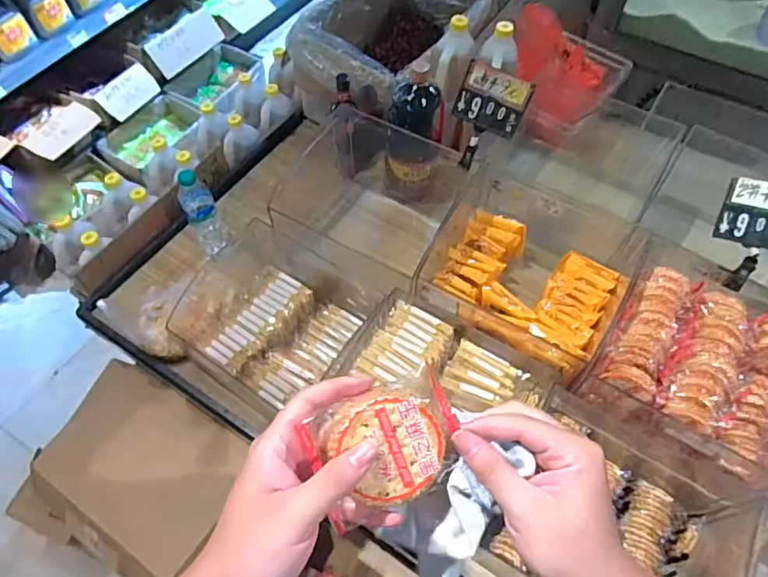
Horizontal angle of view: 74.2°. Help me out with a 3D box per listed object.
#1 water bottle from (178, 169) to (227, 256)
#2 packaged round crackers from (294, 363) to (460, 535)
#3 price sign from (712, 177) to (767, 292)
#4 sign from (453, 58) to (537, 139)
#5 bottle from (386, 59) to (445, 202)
[{"bbox_3d":[-0.372,-0.159,1.036,0.061,0.192,0.067,-28,63,-17],"label":"water bottle"},{"bbox_3d":[0.000,0.107,0.339,0.102,0.024,0.079,-28,100,-1],"label":"packaged round crackers"},{"bbox_3d":[0.562,-0.080,0.762,0.109,0.039,0.168,11,96,24],"label":"price sign"},{"bbox_3d":[0.174,-0.302,0.819,0.109,0.096,0.010,25,37,7],"label":"sign"},{"bbox_3d":[0.060,-0.298,1.012,0.102,0.295,0.110,5,59,2],"label":"bottle"}]

